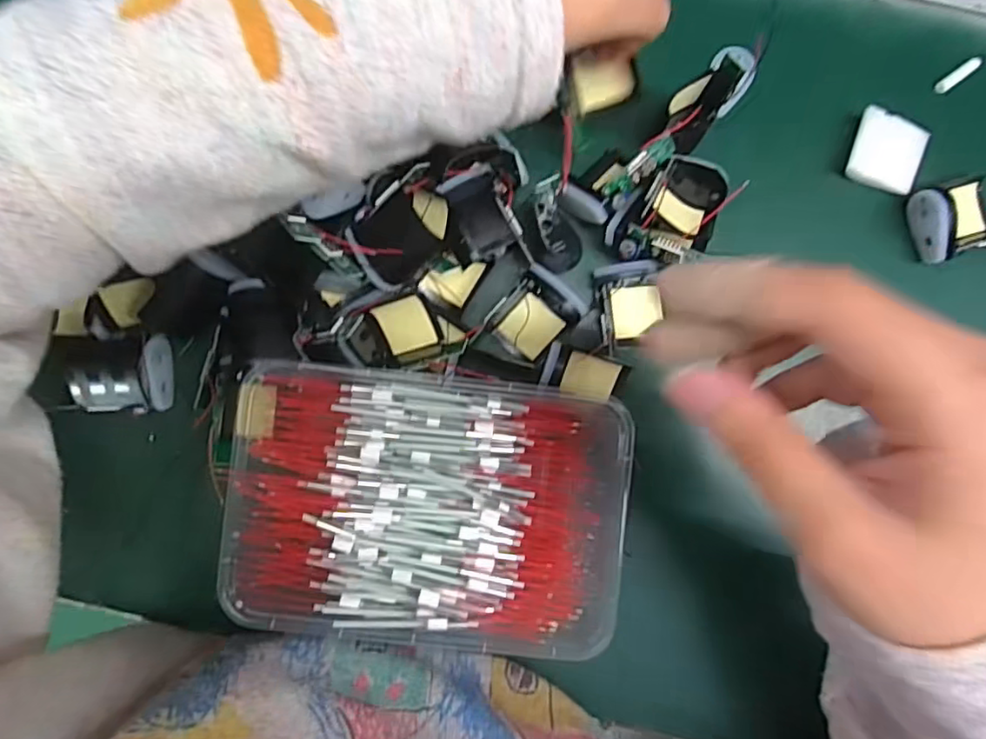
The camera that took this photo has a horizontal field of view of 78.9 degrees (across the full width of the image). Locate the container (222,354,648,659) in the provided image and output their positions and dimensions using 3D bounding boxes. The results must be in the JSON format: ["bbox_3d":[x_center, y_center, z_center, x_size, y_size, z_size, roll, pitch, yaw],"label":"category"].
[{"bbox_3d":[-0.028,0.060,0.278,0.170,0.054,0.115,4,89,0],"label":"container"}]

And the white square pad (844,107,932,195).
[{"bbox_3d":[0.199,-0.109,0.301,0.035,0.007,0.038,17,89,1],"label":"white square pad"}]

